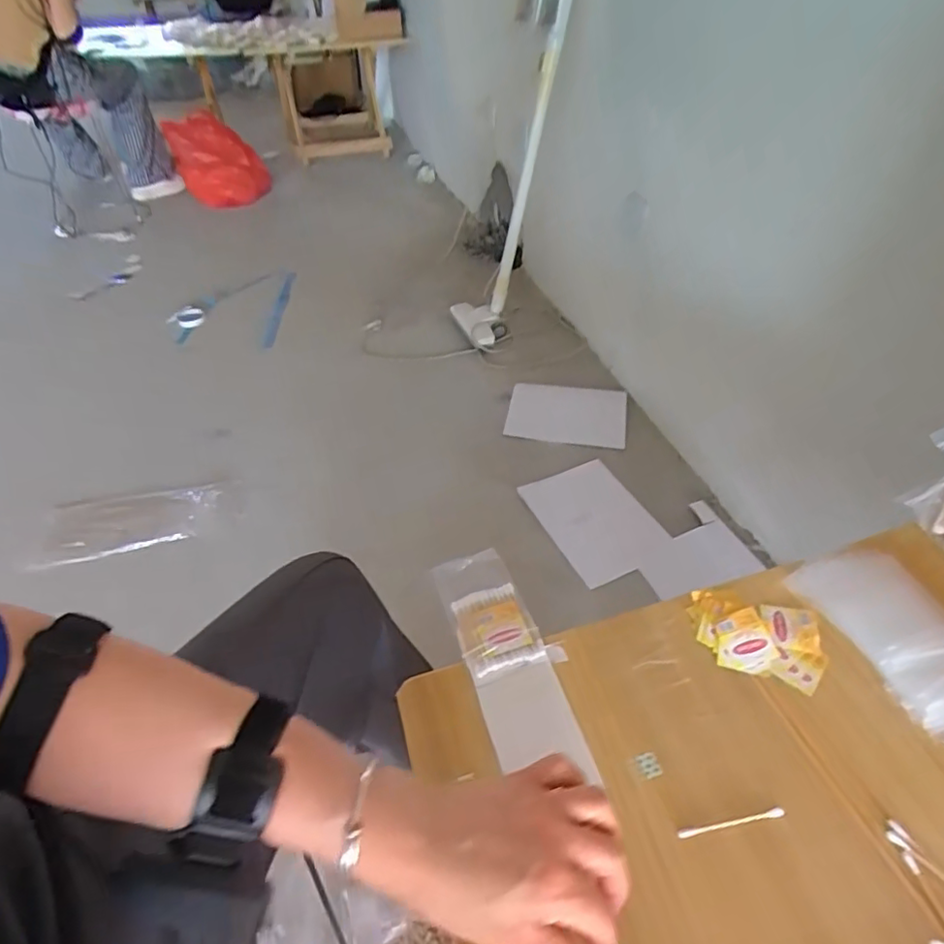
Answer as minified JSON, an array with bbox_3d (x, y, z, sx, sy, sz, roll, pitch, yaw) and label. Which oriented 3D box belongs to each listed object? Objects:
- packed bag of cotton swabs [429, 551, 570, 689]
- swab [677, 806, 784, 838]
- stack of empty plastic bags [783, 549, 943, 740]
[{"bbox_3d":[0.015,0.120,0.502,0.072,0.017,0.121,-19,46,-16],"label":"packed bag of cotton swabs"},{"bbox_3d":[0.170,0.229,0.383,0.072,0.004,0.006,-9,44,-6],"label":"swab"},{"bbox_3d":[0.348,0.129,0.474,0.091,0.026,0.153,-17,45,-14],"label":"stack of empty plastic bags"}]

